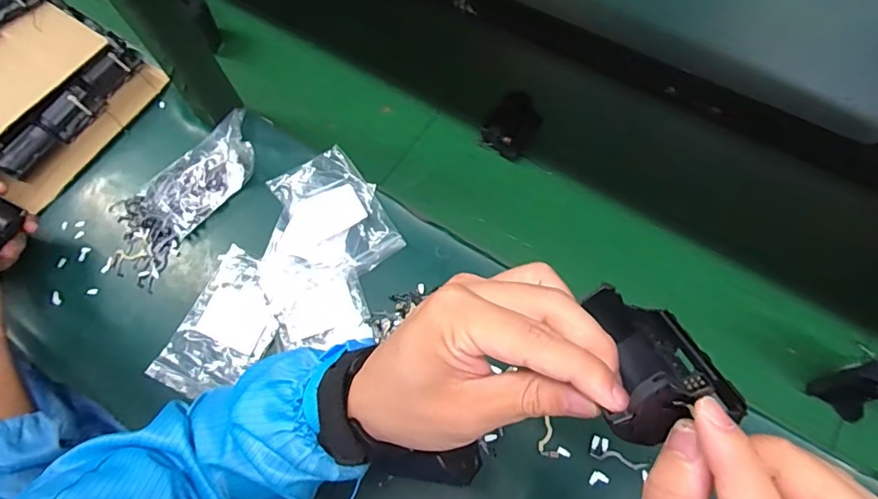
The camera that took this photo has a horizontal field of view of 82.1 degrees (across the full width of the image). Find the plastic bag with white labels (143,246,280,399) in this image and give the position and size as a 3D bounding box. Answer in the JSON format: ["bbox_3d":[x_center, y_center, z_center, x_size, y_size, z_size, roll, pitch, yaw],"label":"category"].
[{"bbox_3d":[-0.218,0.079,0.522,0.096,0.014,0.147,21,68,13],"label":"plastic bag with white labels"}]

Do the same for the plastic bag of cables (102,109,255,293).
[{"bbox_3d":[-0.300,-0.069,0.579,0.107,0.039,0.223,32,70,17],"label":"plastic bag of cables"}]

